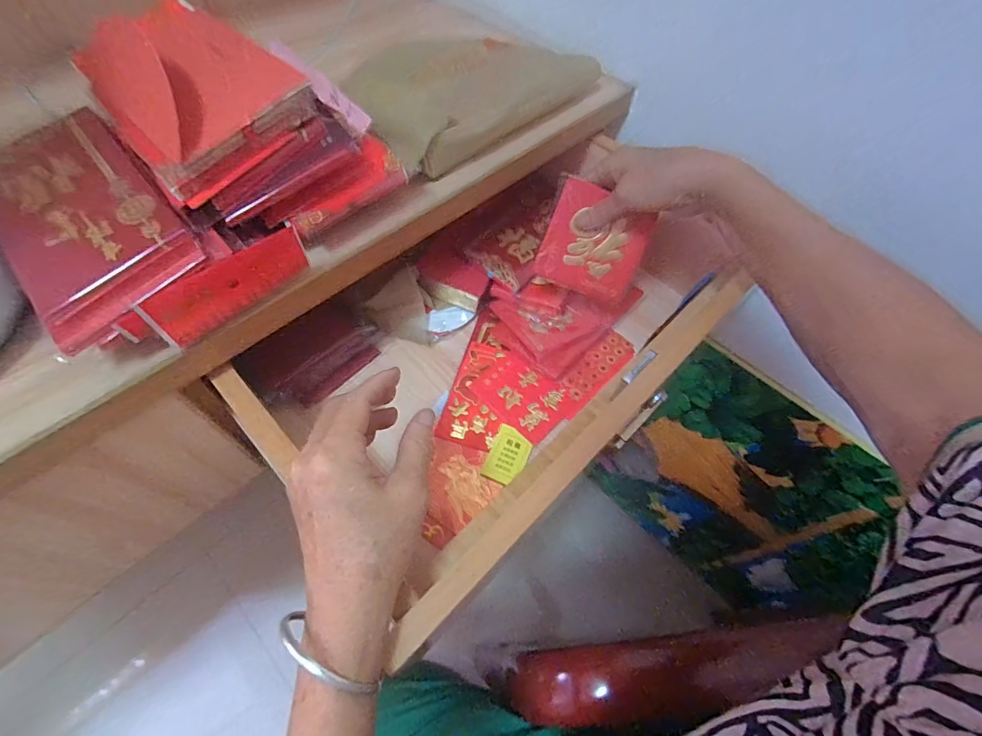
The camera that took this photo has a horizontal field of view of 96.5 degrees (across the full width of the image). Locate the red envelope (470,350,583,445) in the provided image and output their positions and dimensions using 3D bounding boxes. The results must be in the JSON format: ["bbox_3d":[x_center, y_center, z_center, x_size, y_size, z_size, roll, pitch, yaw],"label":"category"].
[{"bbox_3d":[0.034,0.027,0.439,0.094,0.006,0.069,37,63,19],"label":"red envelope"}]

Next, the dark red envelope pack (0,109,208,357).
[{"bbox_3d":[-0.259,-0.100,0.277,0.089,0.026,0.185,-36,66,-22],"label":"dark red envelope pack"}]

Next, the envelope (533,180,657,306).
[{"bbox_3d":[0.100,-0.115,0.416,0.098,0.089,0.010,18,20,-9],"label":"envelope"}]

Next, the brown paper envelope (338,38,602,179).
[{"bbox_3d":[-0.017,-0.268,0.411,0.127,0.039,0.243,39,64,20],"label":"brown paper envelope"}]

